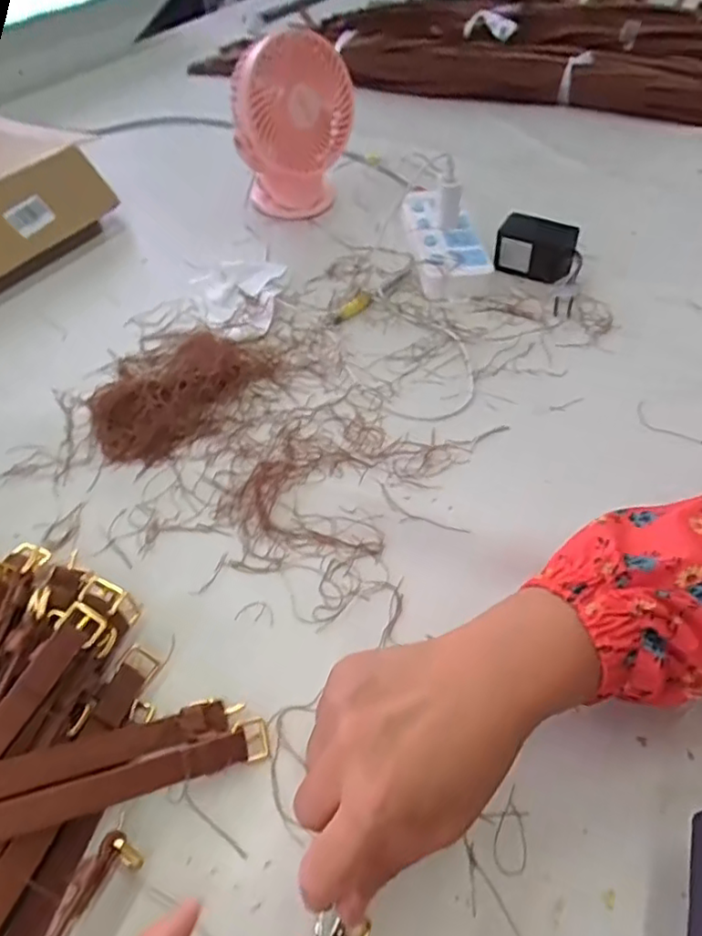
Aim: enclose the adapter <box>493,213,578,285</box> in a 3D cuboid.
[{"bbox_3d":[0.196,-0.234,0.659,0.080,0.050,0.046,12,49,11],"label":"adapter"}]

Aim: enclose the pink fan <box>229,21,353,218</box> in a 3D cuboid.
[{"bbox_3d":[-0.063,-0.373,0.695,0.124,0.187,0.095,-1,48,-1],"label":"pink fan"}]

